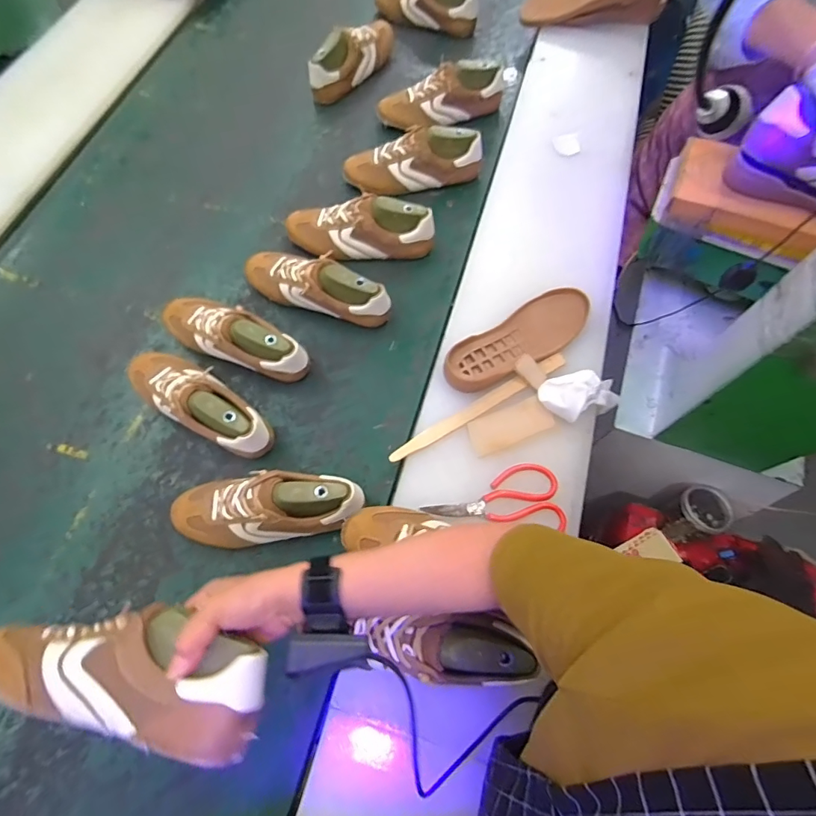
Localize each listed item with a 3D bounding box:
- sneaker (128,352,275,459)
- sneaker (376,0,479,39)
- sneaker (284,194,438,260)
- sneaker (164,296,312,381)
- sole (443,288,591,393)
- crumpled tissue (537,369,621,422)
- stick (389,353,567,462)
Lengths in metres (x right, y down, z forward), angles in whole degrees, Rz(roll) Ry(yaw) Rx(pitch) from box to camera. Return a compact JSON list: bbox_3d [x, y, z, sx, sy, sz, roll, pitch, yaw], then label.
[{"bbox_3d":[-0.314,-0.011,0.696,0.257,0.094,0.084,28,69,13],"label":"sneaker"},{"bbox_3d":[0.043,-0.988,1.140,0.259,0.099,0.078,11,66,6],"label":"sneaker"},{"bbox_3d":[-0.086,-0.322,0.826,0.261,0.094,0.075,2,67,0],"label":"sneaker"},{"bbox_3d":[-0.278,-0.117,0.743,0.275,0.095,0.083,26,69,10],"label":"sneaker"},{"bbox_3d":[0.171,-0.109,0.709,0.260,0.024,0.089,-29,68,-11],"label":"sole"},{"bbox_3d":[0.259,-0.020,0.664,0.133,0.054,0.070,-2,66,-19],"label":"crumpled tissue"},{"bbox_3d":[0.108,-0.004,0.666,0.302,0.009,0.022,-30,71,-13],"label":"stick"}]

